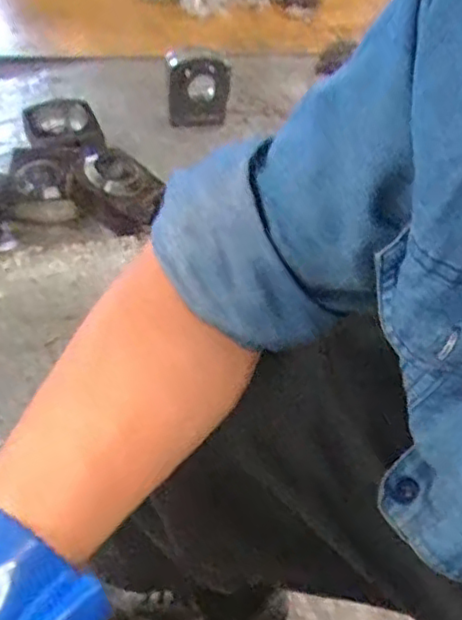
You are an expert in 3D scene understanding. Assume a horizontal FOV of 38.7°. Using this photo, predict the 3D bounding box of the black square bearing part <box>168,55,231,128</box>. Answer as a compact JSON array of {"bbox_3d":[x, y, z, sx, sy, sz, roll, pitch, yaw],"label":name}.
[{"bbox_3d":[-0.075,-0.589,1.795,0.048,0.175,0.207,14,23,43],"label":"black square bearing part"}]

